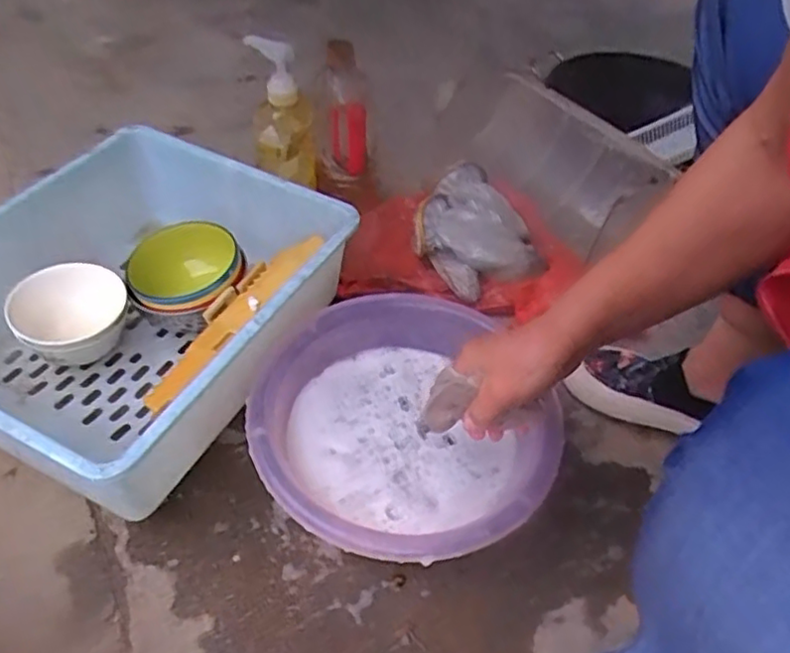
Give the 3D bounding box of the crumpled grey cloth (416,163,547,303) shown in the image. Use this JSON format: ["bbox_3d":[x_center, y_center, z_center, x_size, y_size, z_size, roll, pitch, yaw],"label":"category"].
[{"bbox_3d":[0.109,-0.132,0.881,0.154,0.067,0.181,-12,50,-15],"label":"crumpled grey cloth"}]

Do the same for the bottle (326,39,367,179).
[{"bbox_3d":[-0.060,-0.269,0.820,0.051,0.179,0.040,-6,53,-2],"label":"bottle"}]

